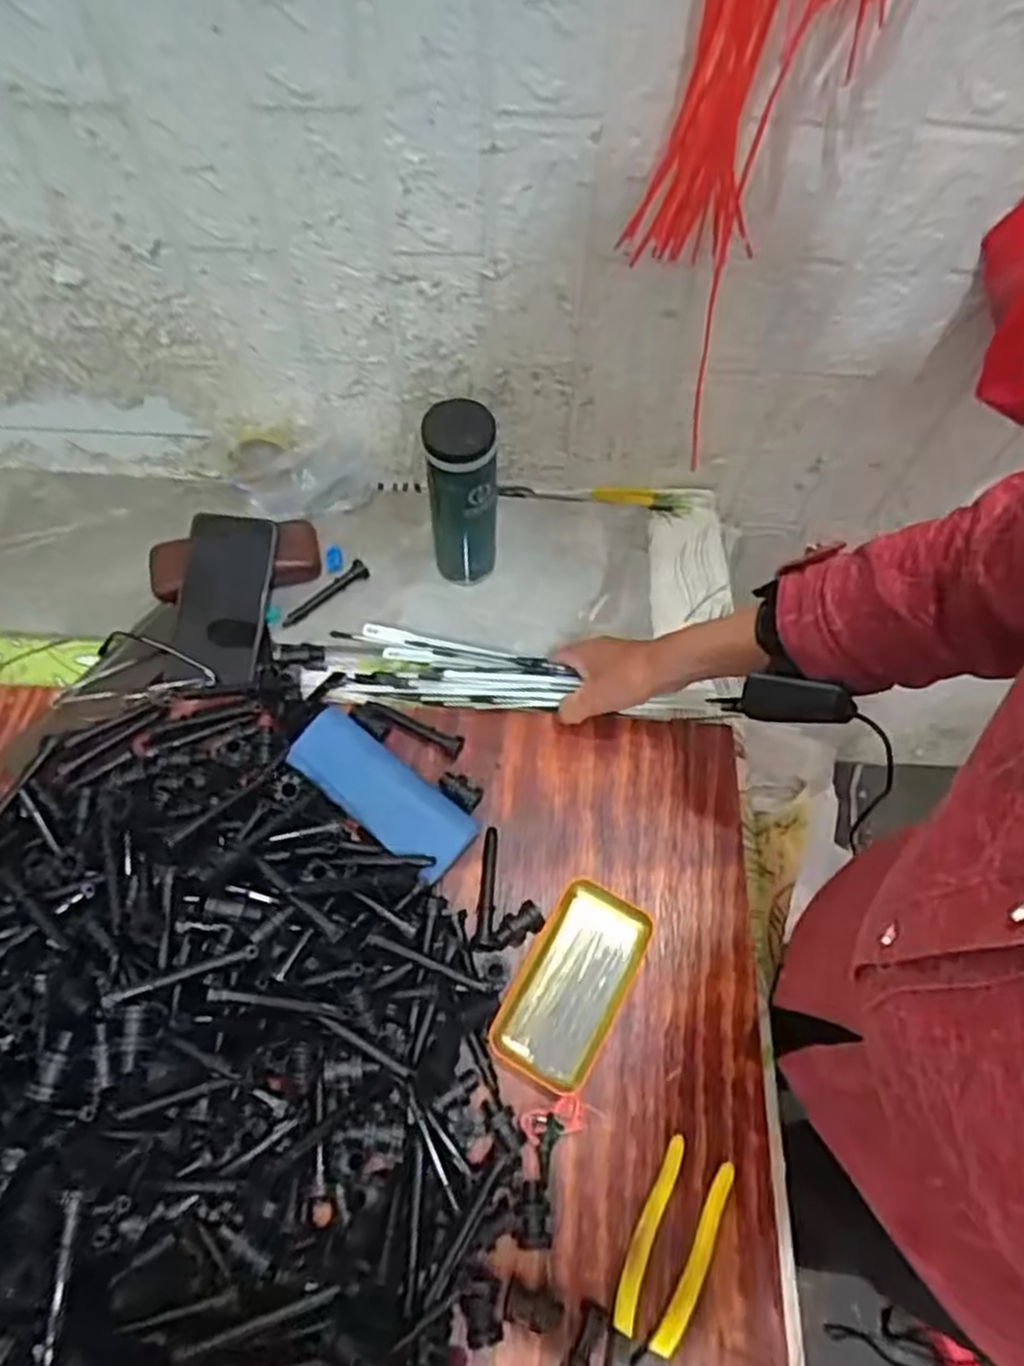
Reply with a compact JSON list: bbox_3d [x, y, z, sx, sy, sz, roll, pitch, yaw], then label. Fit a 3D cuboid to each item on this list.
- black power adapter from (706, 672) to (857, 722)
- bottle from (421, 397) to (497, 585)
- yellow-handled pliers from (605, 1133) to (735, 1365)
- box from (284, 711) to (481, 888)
[{"bbox_3d":[0.181,0.010,0.531,0.096,0.030,0.017,3,53,48],"label":"black power adapter"},{"bbox_3d":[-0.043,-0.161,0.688,0.063,0.184,0.059,2,64,-2],"label":"bottle"},{"bbox_3d":[0.099,0.392,0.505,0.049,0.015,0.164,25,65,9],"label":"yellow-handled pliers"},{"bbox_3d":[-0.106,0.090,0.640,0.166,0.027,0.062,37,68,14],"label":"box"}]

